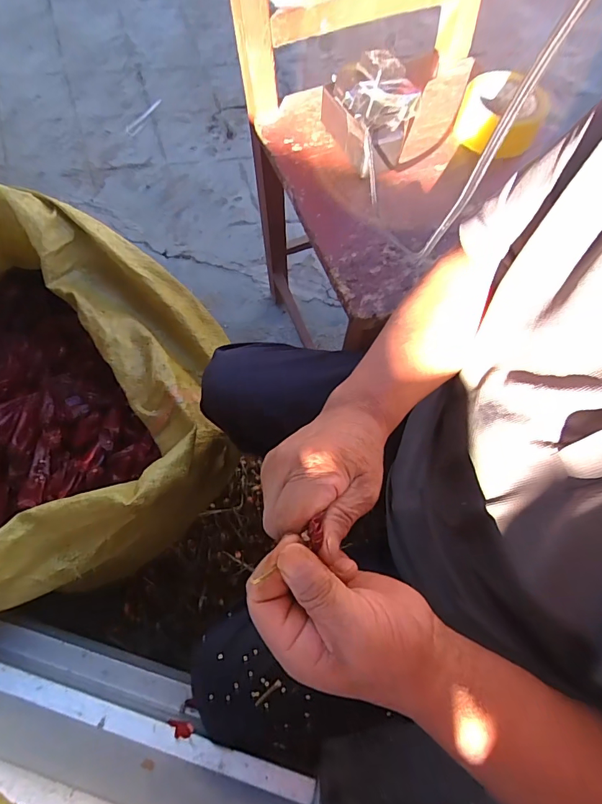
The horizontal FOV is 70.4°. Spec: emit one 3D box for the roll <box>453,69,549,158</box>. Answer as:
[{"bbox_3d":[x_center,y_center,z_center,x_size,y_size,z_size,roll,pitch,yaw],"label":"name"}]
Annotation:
[{"bbox_3d":[0.275,-0.400,0.585,0.105,0.052,0.120,21,73,6],"label":"roll"}]

